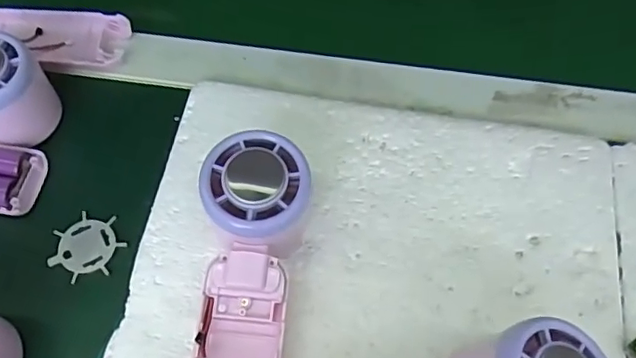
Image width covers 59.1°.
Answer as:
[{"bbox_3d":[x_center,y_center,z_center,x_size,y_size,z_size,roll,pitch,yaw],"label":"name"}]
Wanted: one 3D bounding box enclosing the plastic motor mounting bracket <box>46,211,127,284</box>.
[{"bbox_3d":[-0.135,0.039,0.328,0.038,0.004,0.040,21,66,9],"label":"plastic motor mounting bracket"}]

